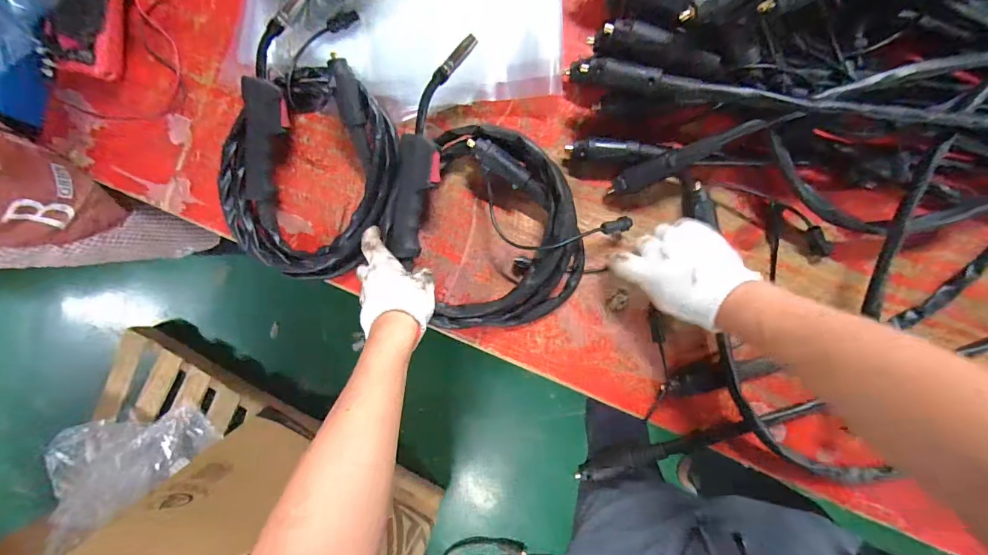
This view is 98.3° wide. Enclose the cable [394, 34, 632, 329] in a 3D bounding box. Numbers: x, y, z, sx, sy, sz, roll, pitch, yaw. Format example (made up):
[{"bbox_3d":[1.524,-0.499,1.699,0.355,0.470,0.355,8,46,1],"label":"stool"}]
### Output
[{"bbox_3d":[-0.019,-0.086,0.550,0.309,0.063,0.256,45,99,2],"label":"cable"}]

